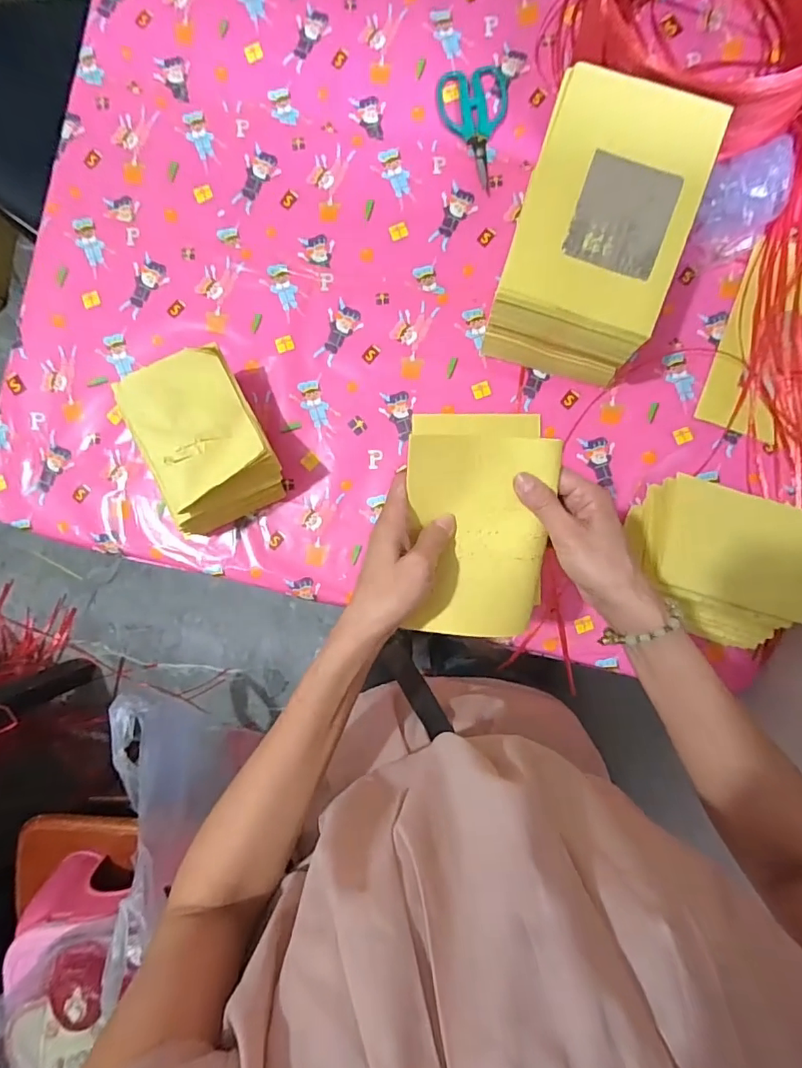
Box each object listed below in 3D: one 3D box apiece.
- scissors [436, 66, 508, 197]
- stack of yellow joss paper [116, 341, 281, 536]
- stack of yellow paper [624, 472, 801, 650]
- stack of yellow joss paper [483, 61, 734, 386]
[{"bbox_3d":[0.094,-0.501,0.643,0.085,0.004,0.148,-7,90,1],"label":"scissors"},{"bbox_3d":[-0.213,-0.108,0.592,0.127,0.118,0.173,-25,90,1],"label":"stack of yellow joss paper"},{"bbox_3d":[0.335,0.031,0.577,0.161,0.118,0.149,18,91,1],"label":"stack of yellow paper"},{"bbox_3d":[0.205,-0.318,0.570,0.159,0.148,0.248,17,91,1],"label":"stack of yellow joss paper"}]

